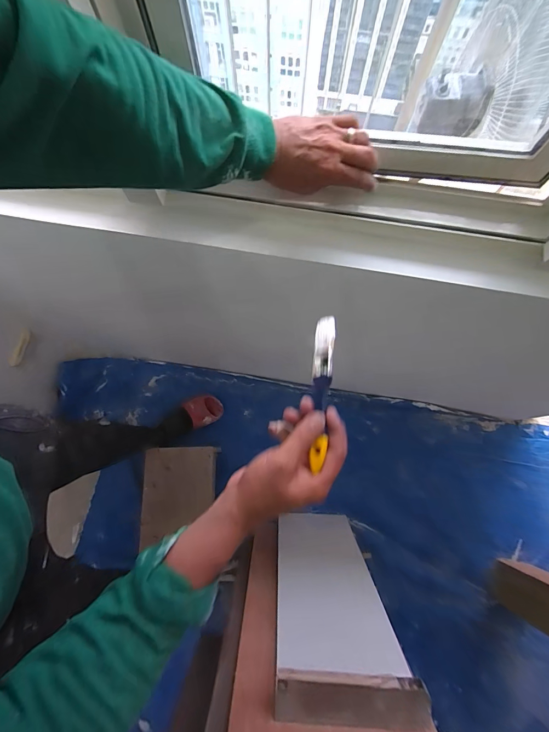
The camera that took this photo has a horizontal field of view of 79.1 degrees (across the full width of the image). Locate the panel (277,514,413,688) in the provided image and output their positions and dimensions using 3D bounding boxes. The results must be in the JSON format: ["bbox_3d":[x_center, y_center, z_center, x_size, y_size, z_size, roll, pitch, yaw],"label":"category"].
[{"bbox_3d":[0.137,0.593,0.957,0.255,0.546,0.026,-4,97,0],"label":"panel"}]

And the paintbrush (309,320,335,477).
[{"bbox_3d":[0.053,0.022,0.372,0.022,0.016,0.176,7,66,2],"label":"paintbrush"}]

